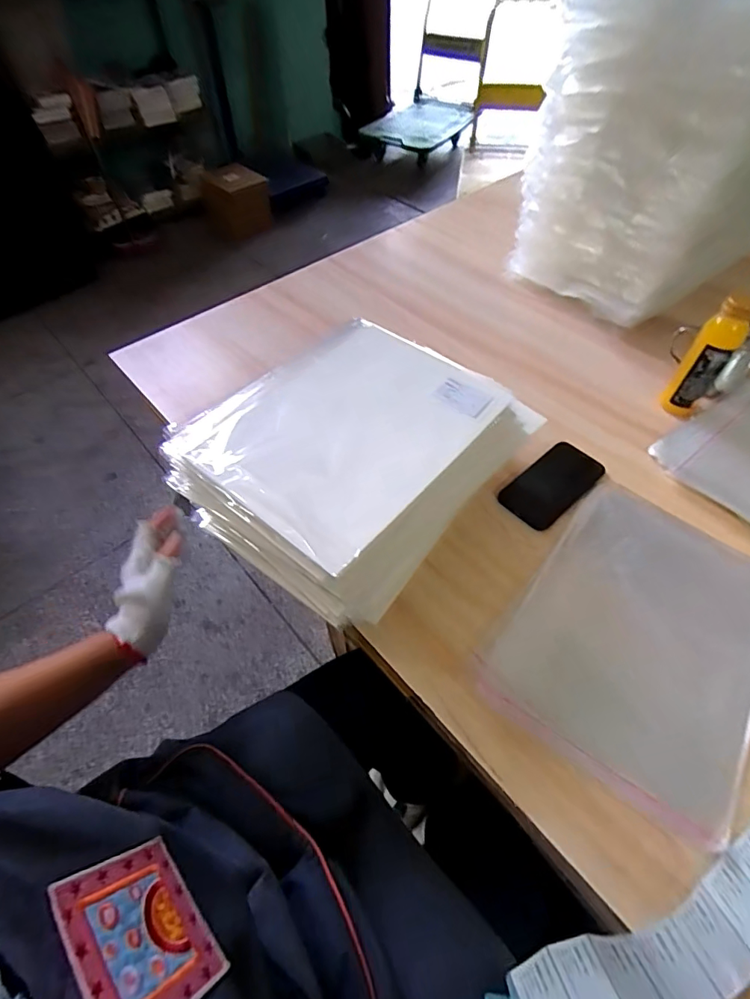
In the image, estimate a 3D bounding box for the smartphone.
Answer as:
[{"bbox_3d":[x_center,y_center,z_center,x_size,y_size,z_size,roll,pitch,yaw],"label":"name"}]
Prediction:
[{"bbox_3d":[0.237,-0.021,0.638,0.143,0.012,0.074,-35,61,-22],"label":"smartphone"}]

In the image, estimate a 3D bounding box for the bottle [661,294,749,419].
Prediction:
[{"bbox_3d":[0.463,-0.198,0.665,0.053,0.166,0.062,35,62,23],"label":"bottle"}]

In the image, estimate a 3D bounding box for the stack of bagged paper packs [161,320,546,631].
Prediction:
[{"bbox_3d":[-0.017,-0.054,0.555,0.257,0.126,0.333,34,62,23],"label":"stack of bagged paper packs"}]

